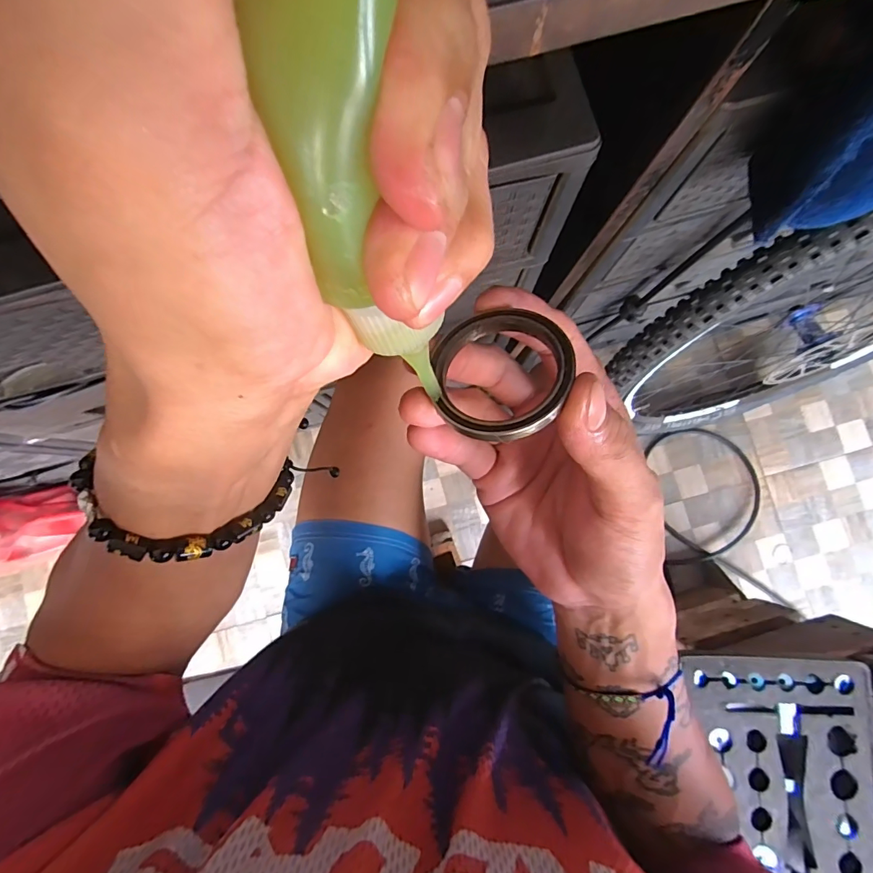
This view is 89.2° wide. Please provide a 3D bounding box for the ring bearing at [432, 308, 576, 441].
[{"bbox_3d":[0.023,-0.023,0.153,0.046,0.006,0.051,-19,63,10],"label":"ring bearing"}]

